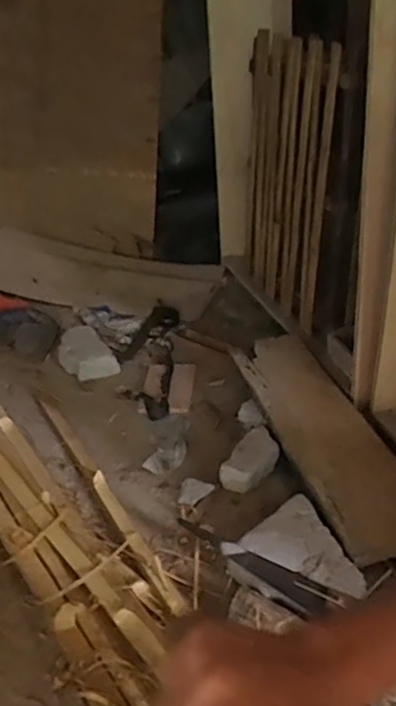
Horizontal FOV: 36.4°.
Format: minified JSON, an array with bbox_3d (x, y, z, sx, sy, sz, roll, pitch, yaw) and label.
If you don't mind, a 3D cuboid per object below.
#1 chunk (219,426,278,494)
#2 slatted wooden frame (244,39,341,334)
[{"bbox_3d":[0.119,0.215,1.241,0.093,0.052,0.160,22,51,29],"label":"chunk"},{"bbox_3d":[0.217,-0.409,1.477,0.056,0.652,0.515,-8,34,-11],"label":"slatted wooden frame"}]

